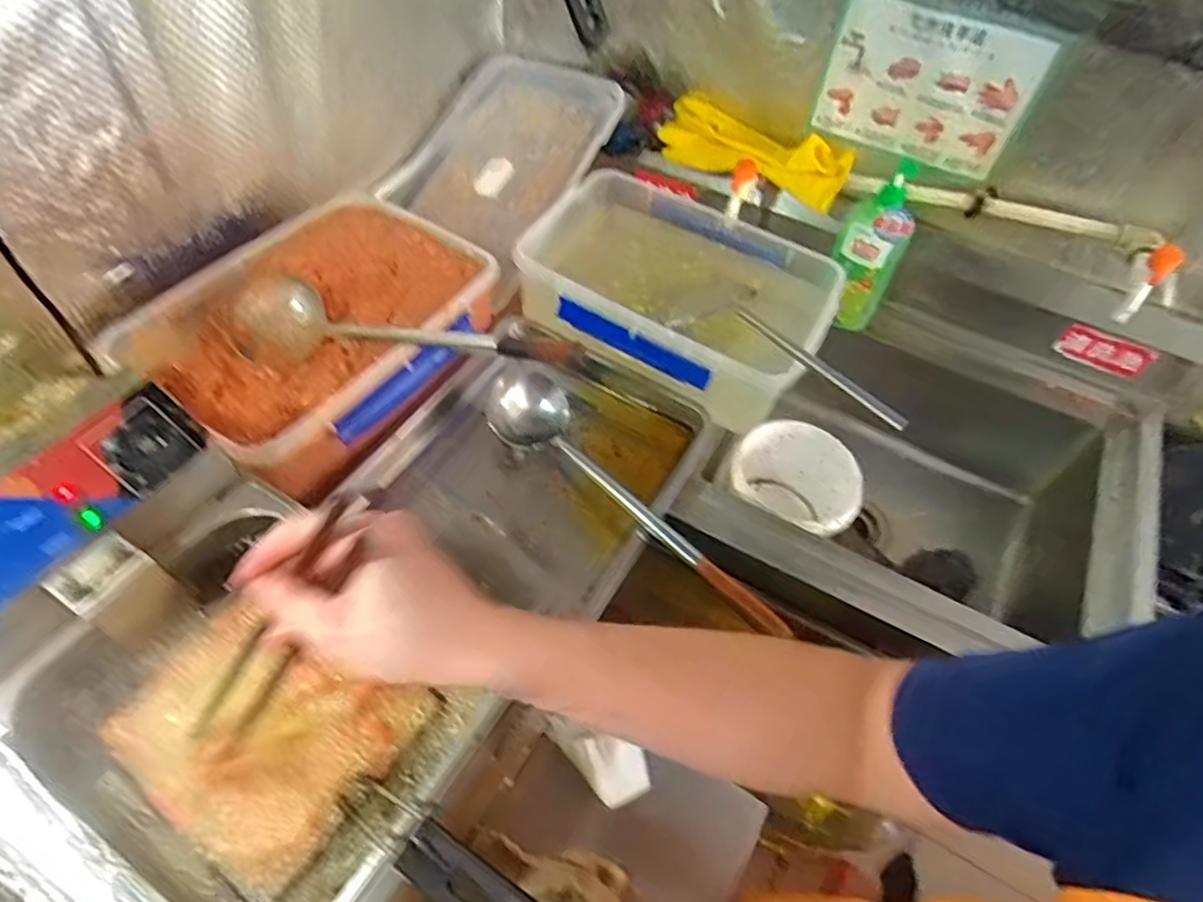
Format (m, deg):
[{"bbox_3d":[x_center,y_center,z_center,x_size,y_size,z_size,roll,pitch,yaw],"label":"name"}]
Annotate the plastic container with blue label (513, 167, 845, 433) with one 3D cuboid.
[{"bbox_3d":[0.109,-0.232,0.966,0.413,0.121,0.257,25,55,13],"label":"plastic container with blue label"}]

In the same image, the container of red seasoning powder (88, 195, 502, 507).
[{"bbox_3d":[-0.343,-0.158,0.848,0.297,0.107,0.411,32,57,18],"label":"container of red seasoning powder"}]

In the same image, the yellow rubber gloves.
[{"bbox_3d":[0.230,-0.455,1.017,0.294,0.079,0.088,32,57,17],"label":"yellow rubber gloves"}]

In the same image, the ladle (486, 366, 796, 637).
[{"bbox_3d":[0.034,0.059,0.827,0.102,0.062,0.474,-36,64,-27],"label":"ladle"}]

